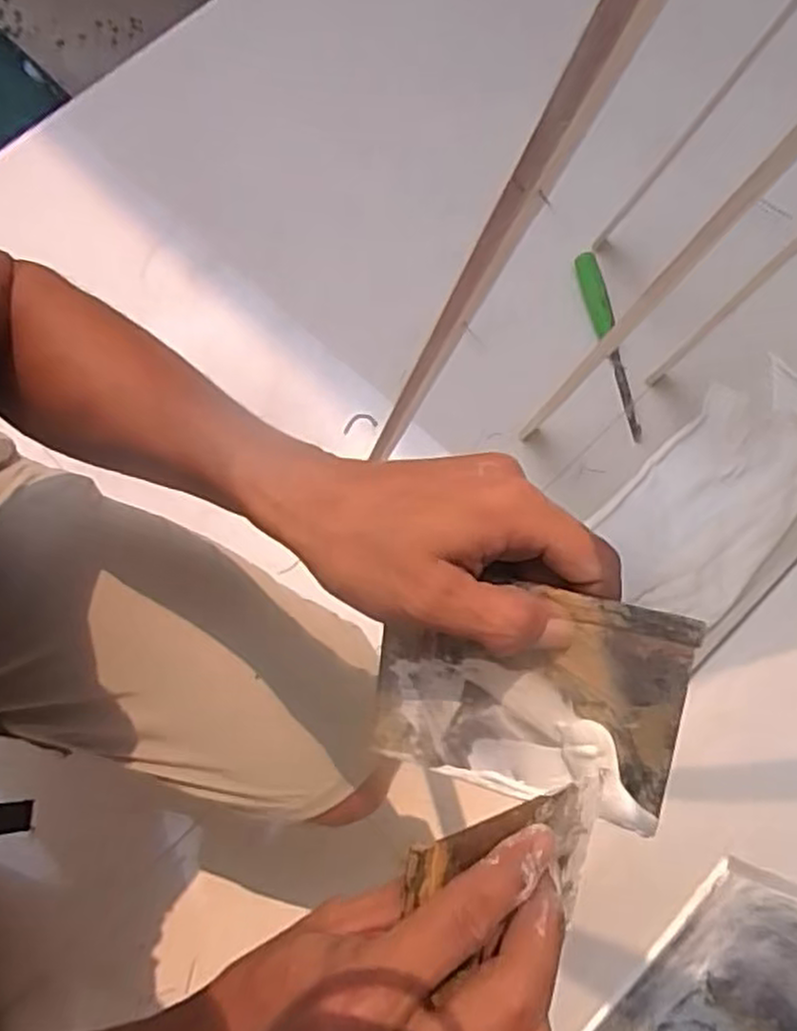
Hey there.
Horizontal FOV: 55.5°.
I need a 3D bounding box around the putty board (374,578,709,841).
[{"bbox_3d":[0.047,0.070,0.296,0.117,0.006,0.088,11,106,20],"label":"putty board"}]

